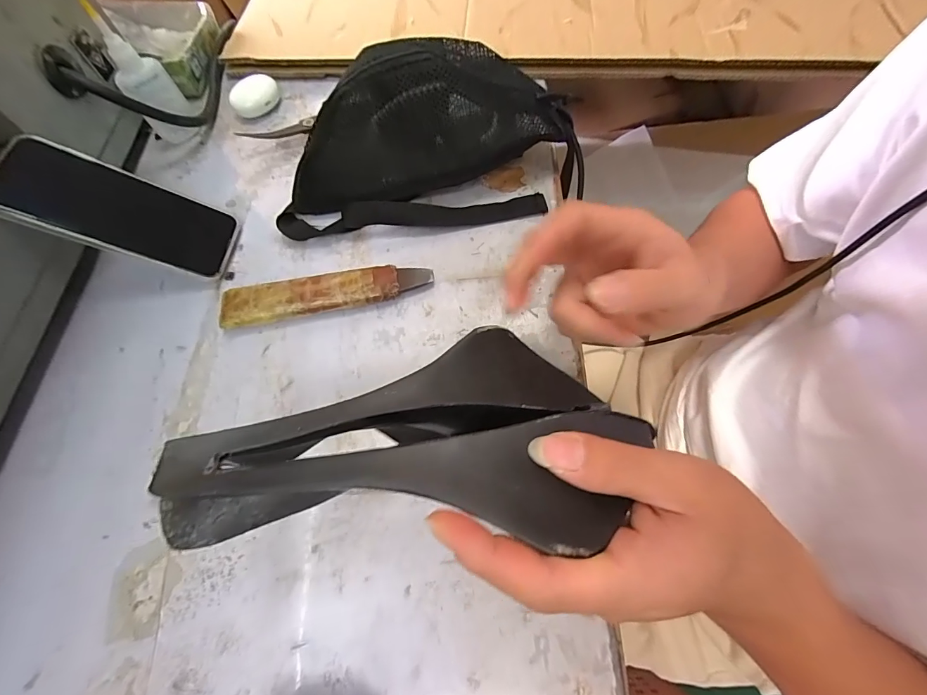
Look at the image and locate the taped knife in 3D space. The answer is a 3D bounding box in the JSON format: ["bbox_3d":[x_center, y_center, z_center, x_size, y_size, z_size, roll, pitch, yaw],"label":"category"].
[{"bbox_3d":[-0.123,-0.048,0.359,0.186,0.018,0.039,-8,67,-2],"label":"taped knife"}]

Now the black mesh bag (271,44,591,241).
[{"bbox_3d":[-0.035,-0.192,0.368,0.295,0.101,0.113,-7,67,-1],"label":"black mesh bag"}]

